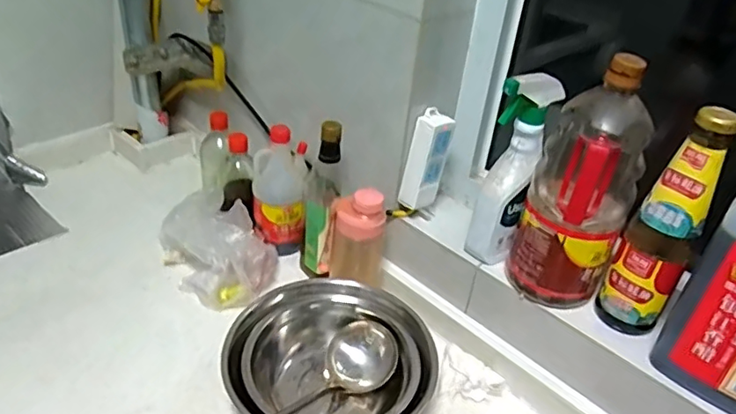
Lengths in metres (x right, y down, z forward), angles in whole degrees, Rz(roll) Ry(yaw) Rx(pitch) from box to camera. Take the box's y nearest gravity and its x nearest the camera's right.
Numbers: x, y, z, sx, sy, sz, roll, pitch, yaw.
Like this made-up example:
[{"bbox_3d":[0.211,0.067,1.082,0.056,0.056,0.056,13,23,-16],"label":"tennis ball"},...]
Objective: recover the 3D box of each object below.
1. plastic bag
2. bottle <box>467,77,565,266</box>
[{"bbox_3d":[-0.224,0.051,0.826,0.115,0.110,0.180,-25,45,-37],"label":"plastic bag"},{"bbox_3d":[0.172,-0.039,0.675,0.067,0.230,0.057,14,35,11],"label":"bottle"}]

